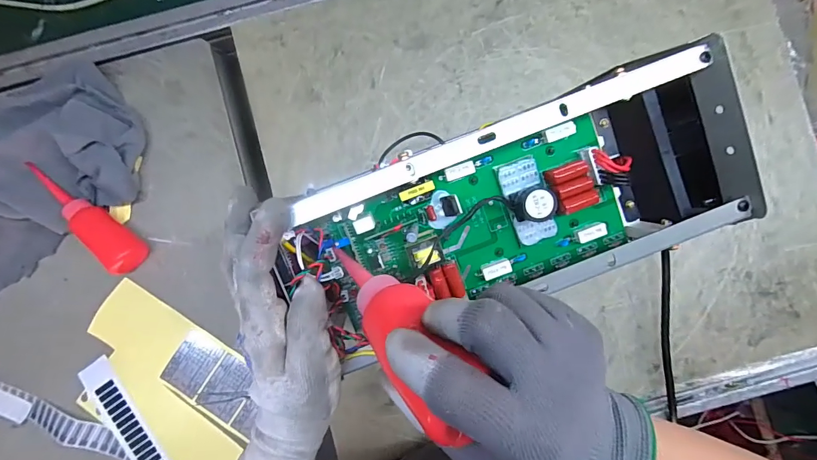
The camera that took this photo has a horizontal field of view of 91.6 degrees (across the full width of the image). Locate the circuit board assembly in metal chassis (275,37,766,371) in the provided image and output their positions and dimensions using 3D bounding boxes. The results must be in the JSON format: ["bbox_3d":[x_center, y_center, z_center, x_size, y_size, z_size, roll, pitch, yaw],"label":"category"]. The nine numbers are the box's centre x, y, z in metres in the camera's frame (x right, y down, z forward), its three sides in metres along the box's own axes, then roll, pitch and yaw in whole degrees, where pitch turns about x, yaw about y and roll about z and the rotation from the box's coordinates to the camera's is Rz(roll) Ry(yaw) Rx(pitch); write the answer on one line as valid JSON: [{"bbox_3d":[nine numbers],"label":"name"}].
[{"bbox_3d":[0.076,-0.013,0.291,0.322,0.061,0.132,-18,86,0],"label":"circuit board assembly in metal chassis"}]

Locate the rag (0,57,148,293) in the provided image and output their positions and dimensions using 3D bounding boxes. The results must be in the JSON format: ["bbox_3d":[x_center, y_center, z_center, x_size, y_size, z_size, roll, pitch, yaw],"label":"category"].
[{"bbox_3d":[-0.492,-0.073,0.496,0.307,0.065,0.211,-35,86,-1],"label":"rag"}]

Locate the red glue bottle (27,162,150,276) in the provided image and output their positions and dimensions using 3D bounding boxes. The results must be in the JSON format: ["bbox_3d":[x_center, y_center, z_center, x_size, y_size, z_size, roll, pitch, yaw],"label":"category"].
[{"bbox_3d":[-0.401,-0.017,0.502,0.046,0.043,0.171,-45,87,-2],"label":"red glue bottle"}]

